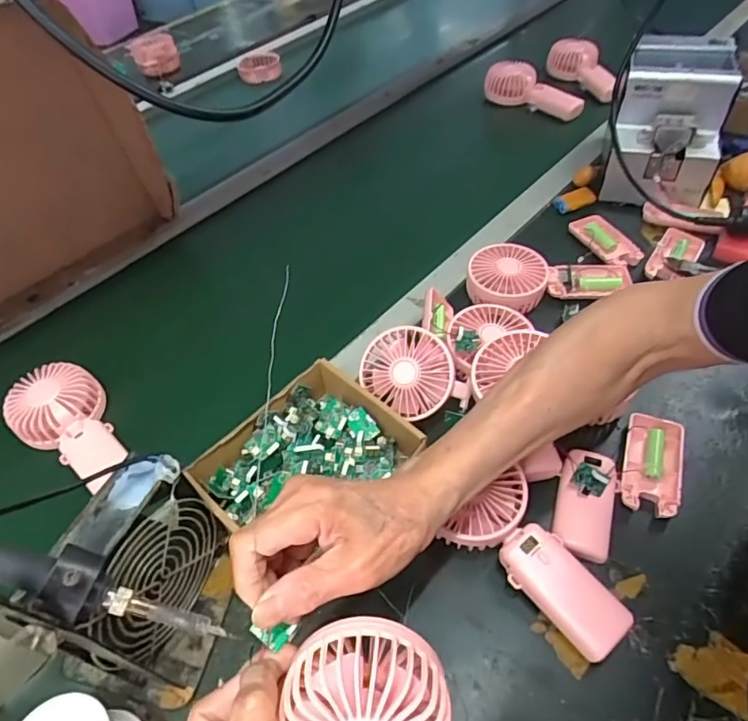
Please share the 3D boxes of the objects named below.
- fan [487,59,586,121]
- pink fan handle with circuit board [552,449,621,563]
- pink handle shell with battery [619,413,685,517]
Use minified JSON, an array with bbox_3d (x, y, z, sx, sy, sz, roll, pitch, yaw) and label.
[{"bbox_3d":[0.280,-0.473,0.926,0.176,0.057,0.080,26,56,6],"label":"fan"},{"bbox_3d":[0.179,0.112,0.437,0.048,0.034,0.092,16,53,19],"label":"pink fan handle with circuit board"},{"bbox_3d":[0.246,0.091,0.464,0.045,0.016,0.094,15,53,19],"label":"pink handle shell with battery"}]

